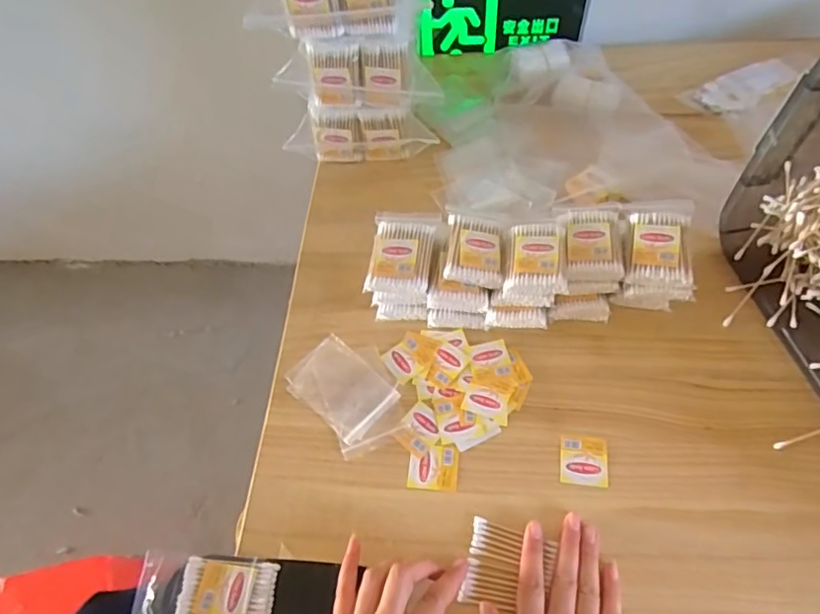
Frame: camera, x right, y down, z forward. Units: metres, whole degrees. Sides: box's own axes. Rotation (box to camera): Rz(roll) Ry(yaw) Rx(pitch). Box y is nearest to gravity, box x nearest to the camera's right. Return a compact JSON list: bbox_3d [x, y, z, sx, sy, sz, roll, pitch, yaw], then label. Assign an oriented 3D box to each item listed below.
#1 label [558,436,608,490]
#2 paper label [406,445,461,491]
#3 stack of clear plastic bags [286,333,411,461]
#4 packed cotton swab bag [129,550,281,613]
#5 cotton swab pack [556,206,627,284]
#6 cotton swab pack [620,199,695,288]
[{"bbox_3d":[0.152,0.134,0.498,0.040,0.005,0.043,5,63,9],"label":"label"},{"bbox_3d":[0.021,0.142,0.505,0.044,0.004,0.038,2,58,7],"label":"paper label"},{"bbox_3d":[-0.056,0.081,0.547,0.083,0.004,0.119,-38,62,-18],"label":"stack of clear plastic bags"},{"bbox_3d":[-0.164,0.234,0.461,0.111,0.018,0.060,1,58,6],"label":"packed cotton swab bag"},{"bbox_3d":[0.174,-0.062,0.541,0.059,0.017,0.079,3,58,7],"label":"cotton swab pack"},{"bbox_3d":[0.232,-0.064,0.534,0.059,0.019,0.095,7,58,10],"label":"cotton swab pack"}]

